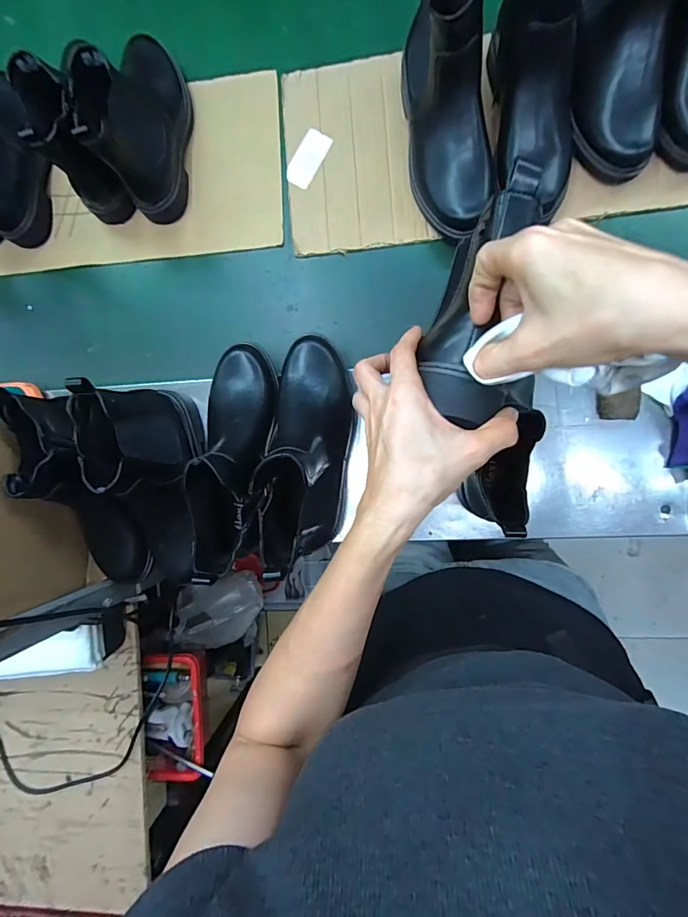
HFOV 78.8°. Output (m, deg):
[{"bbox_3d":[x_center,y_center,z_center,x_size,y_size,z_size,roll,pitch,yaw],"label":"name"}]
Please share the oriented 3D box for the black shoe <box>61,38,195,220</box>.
[{"bbox_3d":[-0.270,-0.459,0.548,0.077,0.156,0.230,5,90,7],"label":"black shoe"}]

